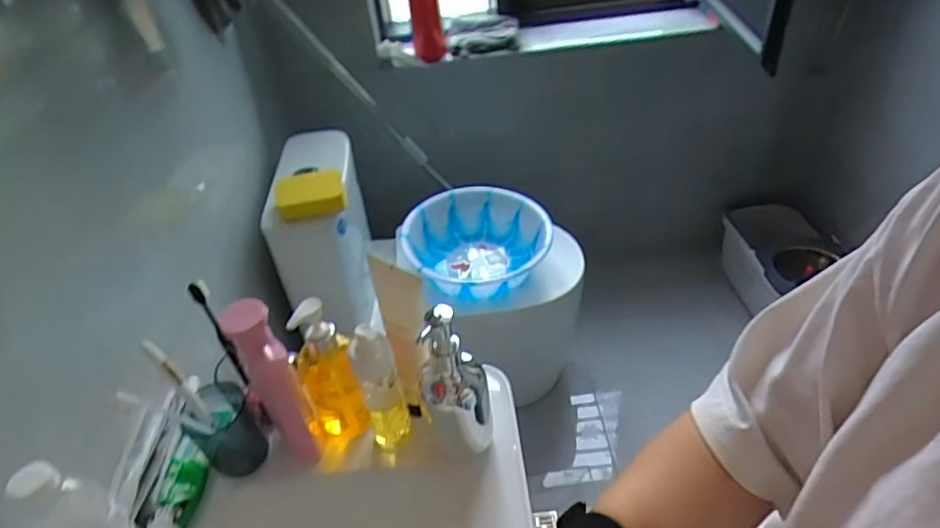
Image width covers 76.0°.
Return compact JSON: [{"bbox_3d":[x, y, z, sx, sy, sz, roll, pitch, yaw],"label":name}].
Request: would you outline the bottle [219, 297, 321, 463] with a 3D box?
[{"bbox_3d":[-0.209,0.133,0.650,0.047,0.216,0.055,-27,43,-24],"label":"bottle"}]

